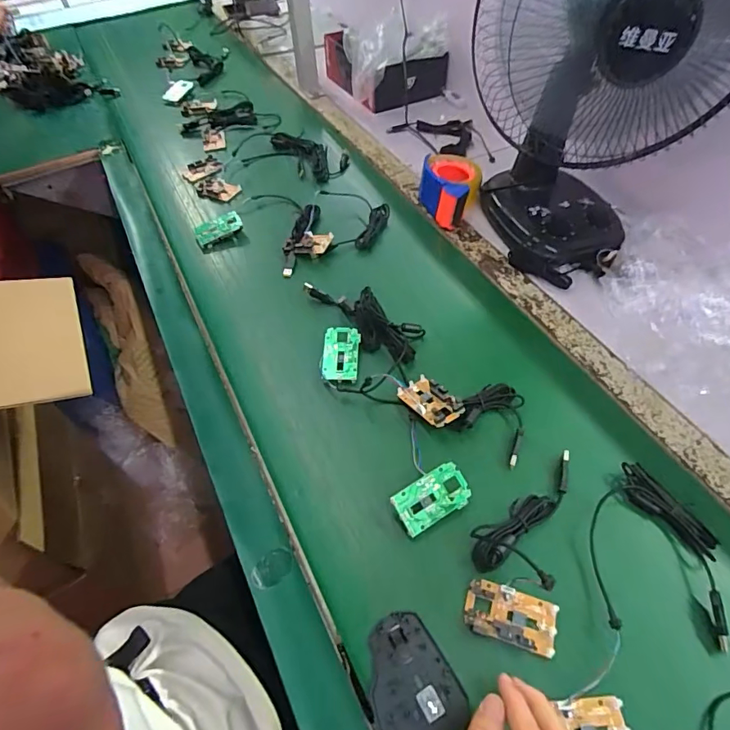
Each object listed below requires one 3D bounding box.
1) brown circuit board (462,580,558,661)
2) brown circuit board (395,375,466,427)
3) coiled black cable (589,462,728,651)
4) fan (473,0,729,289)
[{"bbox_3d":[0.130,0.223,0.416,0.077,0.012,0.044,14,53,10],"label":"brown circuit board"},{"bbox_3d":[0.075,0.041,0.547,0.044,0.014,0.076,-31,42,-15],"label":"brown circuit board"},{"bbox_3d":[0.275,0.172,0.445,0.112,0.023,0.154,9,52,6],"label":"coiled black cable"},{"bbox_3d":[0.294,-0.336,0.576,0.280,0.443,0.209,31,60,22],"label":"fan"}]

